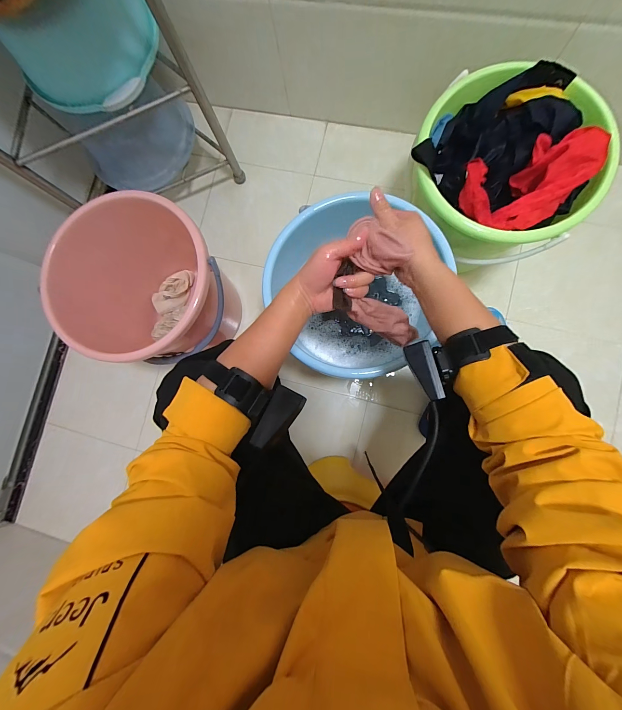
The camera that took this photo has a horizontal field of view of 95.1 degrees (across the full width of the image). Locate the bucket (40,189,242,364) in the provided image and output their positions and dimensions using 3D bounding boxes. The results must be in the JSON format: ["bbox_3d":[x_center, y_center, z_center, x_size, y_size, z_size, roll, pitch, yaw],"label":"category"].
[{"bbox_3d":[-0.324,-0.165,0.670,0.323,0.307,0.362,14,87,8],"label":"bucket"}]

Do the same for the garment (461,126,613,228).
[{"bbox_3d":[0.383,-0.298,0.500,0.234,0.073,0.129,-22,83,4],"label":"garment"}]

